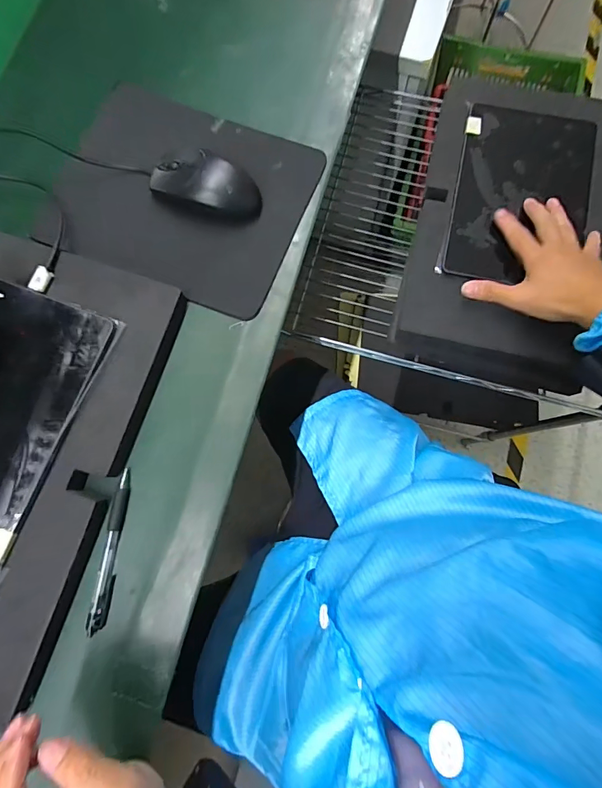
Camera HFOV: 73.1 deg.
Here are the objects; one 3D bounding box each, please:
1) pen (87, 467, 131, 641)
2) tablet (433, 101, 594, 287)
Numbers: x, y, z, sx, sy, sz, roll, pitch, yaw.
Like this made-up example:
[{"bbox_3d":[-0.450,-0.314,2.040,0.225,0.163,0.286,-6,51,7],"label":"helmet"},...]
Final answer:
[{"bbox_3d":[-0.168,0.138,0.361,0.015,0.009,0.137,6,79,2],"label":"pen"},{"bbox_3d":[0.279,-0.254,0.517,0.164,0.018,0.243,14,79,3],"label":"tablet"}]

